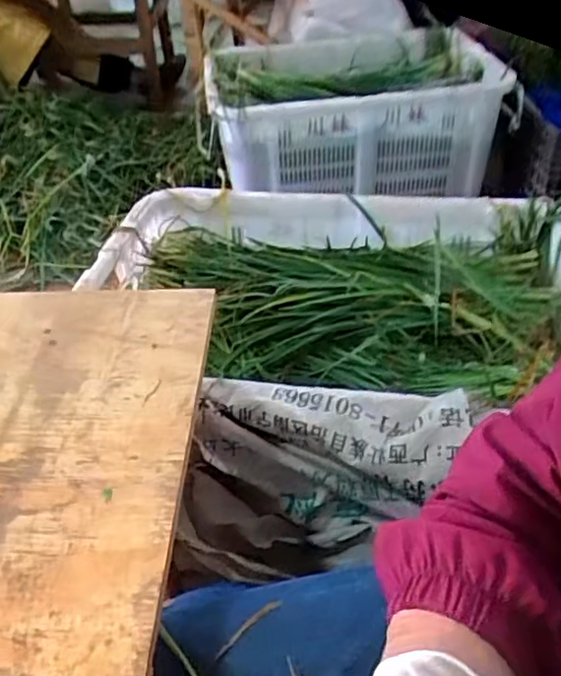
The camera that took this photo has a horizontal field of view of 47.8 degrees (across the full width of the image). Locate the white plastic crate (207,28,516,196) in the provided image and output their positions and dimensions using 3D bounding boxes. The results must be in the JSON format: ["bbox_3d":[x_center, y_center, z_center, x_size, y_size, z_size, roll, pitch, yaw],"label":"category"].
[{"bbox_3d":[0.152,-0.470,1.380,0.594,0.229,0.308,-14,41,-10],"label":"white plastic crate"}]

